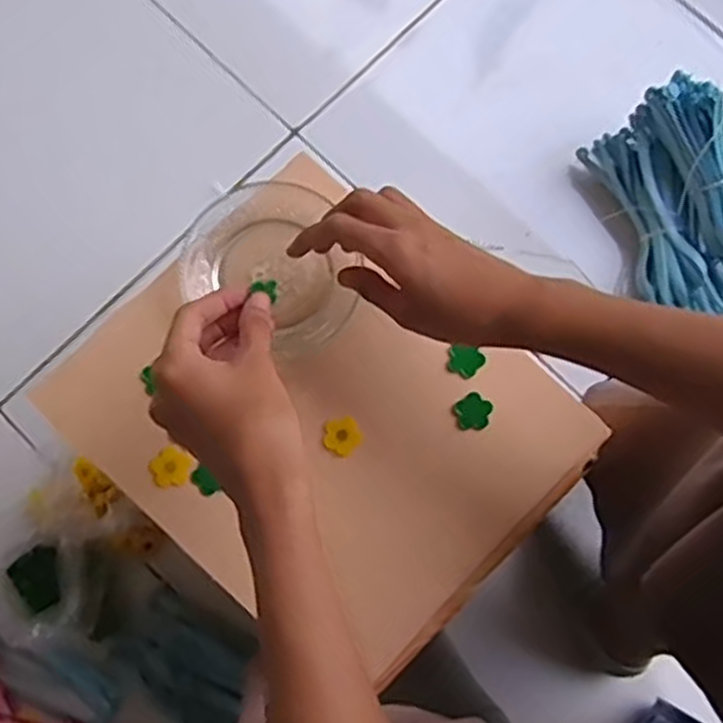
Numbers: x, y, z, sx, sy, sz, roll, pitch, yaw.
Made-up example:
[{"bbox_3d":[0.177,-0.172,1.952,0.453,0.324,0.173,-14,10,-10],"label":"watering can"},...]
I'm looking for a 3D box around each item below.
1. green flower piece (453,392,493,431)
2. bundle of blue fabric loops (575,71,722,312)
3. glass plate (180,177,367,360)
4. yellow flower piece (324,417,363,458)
[{"bbox_3d":[0.072,0.033,0.499,0.024,0.004,0.023,-38,82,-8],"label":"green flower piece"},{"bbox_3d":[0.306,-0.147,0.724,0.120,0.087,0.205,-27,81,-6],"label":"bundle of blue fabric loops"},{"bbox_3d":[-0.054,-0.066,0.504,0.112,0.022,0.101,32,80,4],"label":"glass plate"},{"bbox_3d":[-0.012,0.048,0.491,0.023,0.004,0.023,0,79,-1],"label":"yellow flower piece"}]

